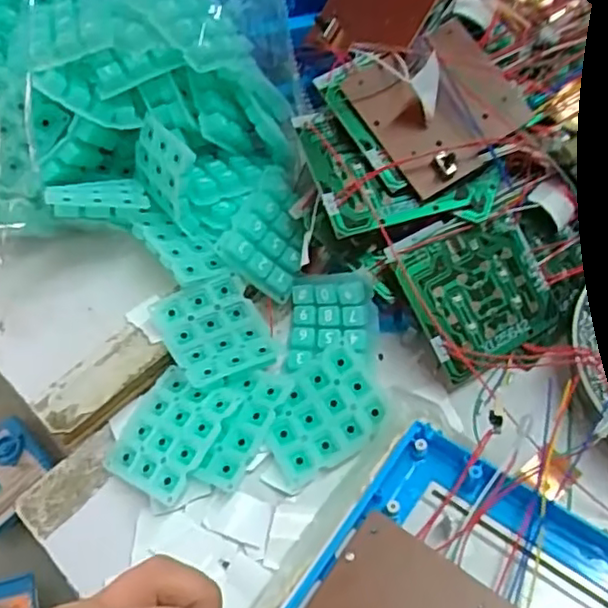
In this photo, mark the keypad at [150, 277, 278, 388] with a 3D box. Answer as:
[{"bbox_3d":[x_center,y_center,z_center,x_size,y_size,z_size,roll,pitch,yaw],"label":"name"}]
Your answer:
[{"bbox_3d":[-0.046,0.015,0.332,0.047,0.013,0.055,-26,58,-12],"label":"keypad"}]

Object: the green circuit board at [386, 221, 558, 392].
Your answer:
[{"bbox_3d":[0.086,-0.006,0.326,0.069,0.005,0.076,-25,91,-14],"label":"green circuit board"}]

